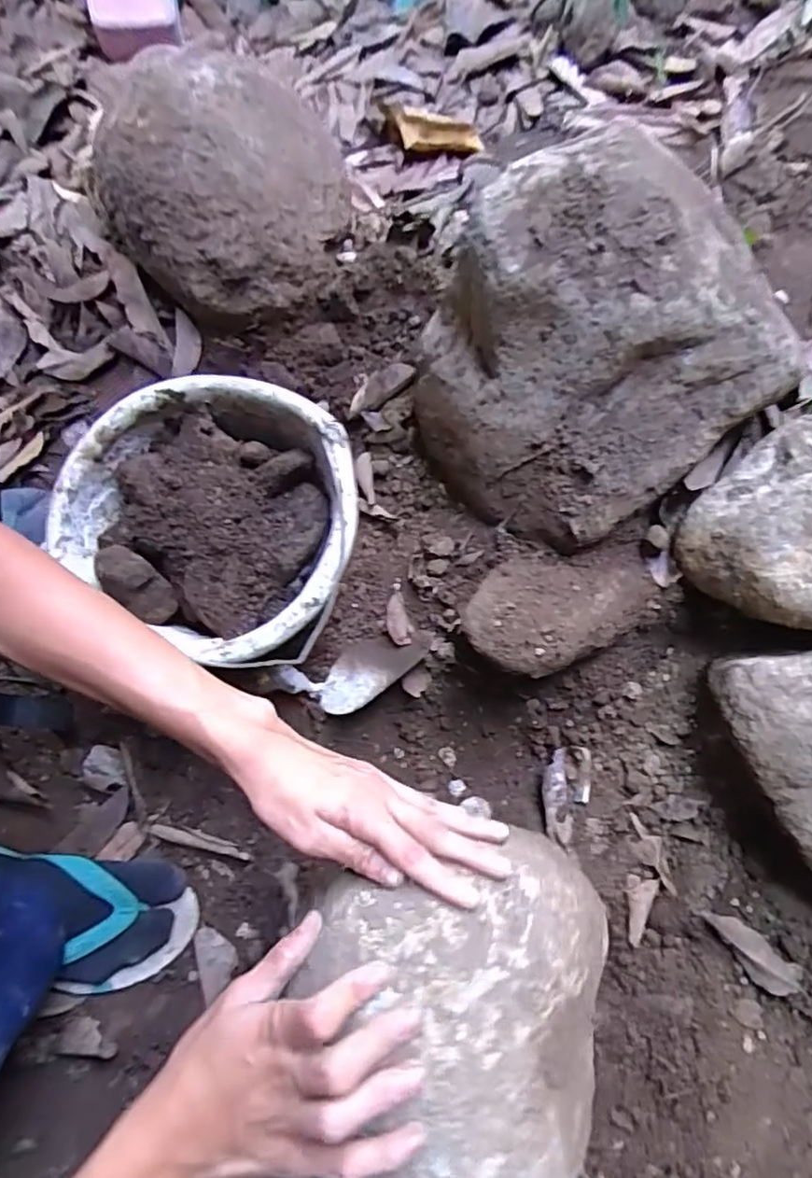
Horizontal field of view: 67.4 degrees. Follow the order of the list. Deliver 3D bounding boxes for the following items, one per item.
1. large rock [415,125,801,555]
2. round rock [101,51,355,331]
[{"bbox_3d":[0.154,-0.198,0.539,0.252,0.228,0.253,0,74,1],"label":"large rock"},{"bbox_3d":[-0.184,-0.433,0.657,0.237,0.170,0.242,35,78,10],"label":"round rock"}]

